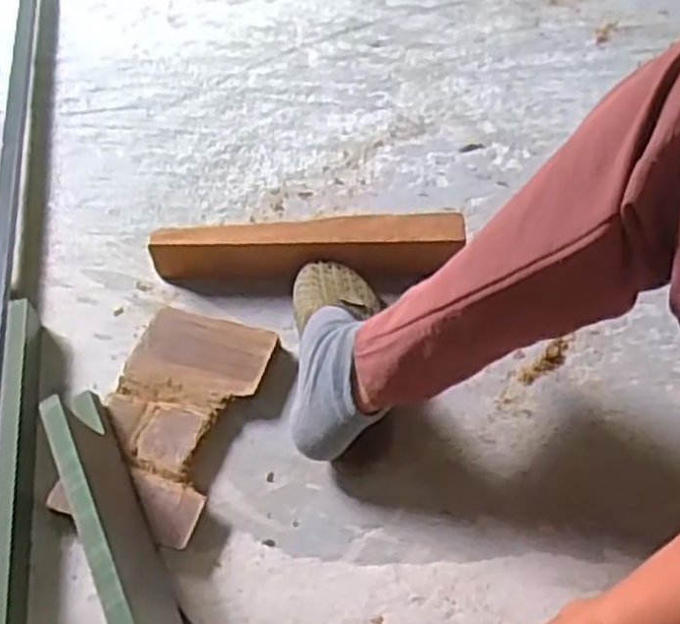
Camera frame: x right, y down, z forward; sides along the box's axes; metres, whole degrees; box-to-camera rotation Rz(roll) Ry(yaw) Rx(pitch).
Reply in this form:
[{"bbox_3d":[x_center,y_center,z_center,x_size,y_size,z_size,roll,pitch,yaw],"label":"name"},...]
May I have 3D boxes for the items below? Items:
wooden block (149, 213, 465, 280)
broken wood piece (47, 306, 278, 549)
[{"bbox_3d":[-0.033,-0.064,0.782,0.306,0.059,0.045,0,51,5],"label":"wooden block"},{"bbox_3d":[-0.147,0.093,0.690,0.119,0.026,0.211,13,53,14],"label":"broken wood piece"}]

